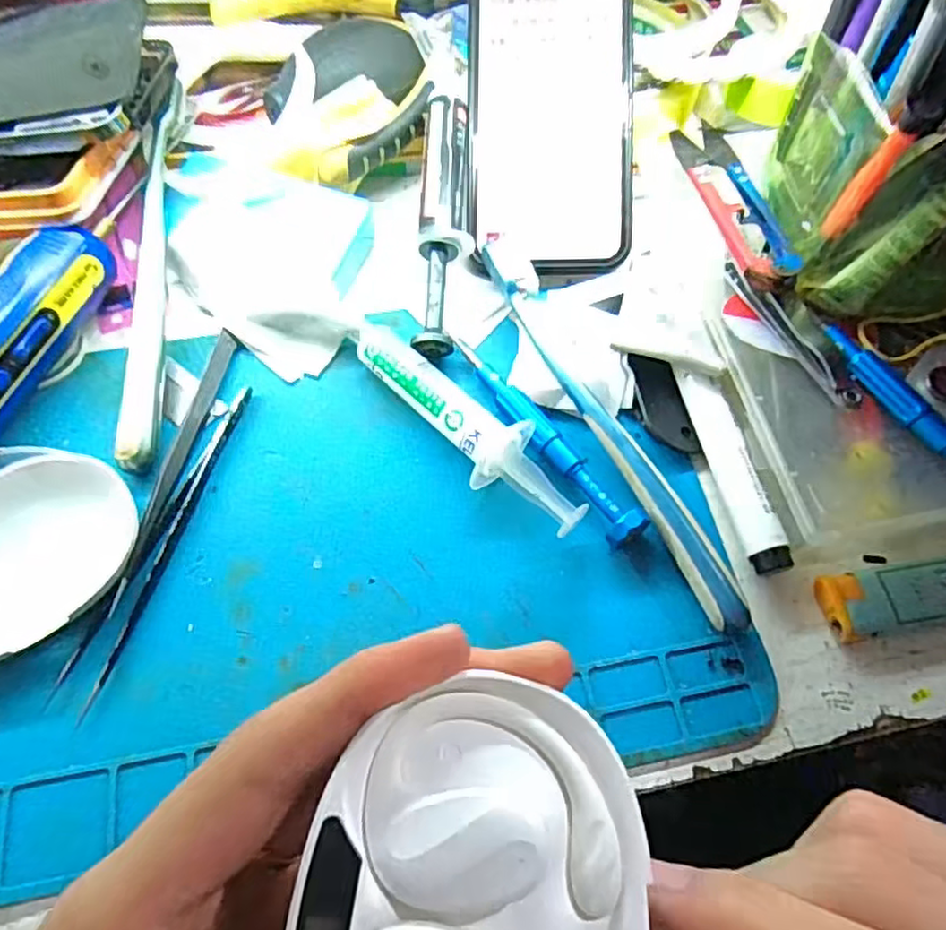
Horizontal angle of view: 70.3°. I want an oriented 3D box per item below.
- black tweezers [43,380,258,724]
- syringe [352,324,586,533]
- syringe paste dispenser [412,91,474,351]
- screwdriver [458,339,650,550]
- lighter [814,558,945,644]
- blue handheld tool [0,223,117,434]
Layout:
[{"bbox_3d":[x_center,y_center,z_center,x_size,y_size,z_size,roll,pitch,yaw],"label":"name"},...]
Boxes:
[{"bbox_3d":[-0.111,0.025,0.246,0.013,0.009,0.128,18,64,8],"label":"black tweezers"},{"bbox_3d":[-0.002,-0.016,0.261,0.028,0.019,0.115,-38,70,-18],"label":"syringe"},{"bbox_3d":[-0.012,-0.110,0.292,0.021,0.012,0.130,2,79,0],"label":"syringe paste dispenser"},{"bbox_3d":[0.027,-0.013,0.261,0.016,0.013,0.105,-33,68,-16],"label":"screwdriver"},{"bbox_3d":[0.163,0.046,0.240,0.078,0.012,0.023,-8,63,-5],"label":"lighter"},{"bbox_3d":[-0.178,-0.047,0.256,0.029,0.027,0.110,14,63,6],"label":"blue handheld tool"}]

